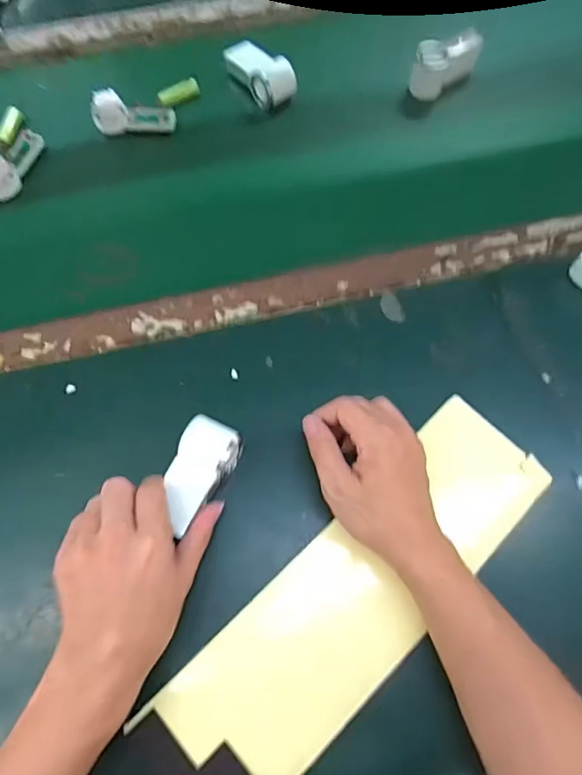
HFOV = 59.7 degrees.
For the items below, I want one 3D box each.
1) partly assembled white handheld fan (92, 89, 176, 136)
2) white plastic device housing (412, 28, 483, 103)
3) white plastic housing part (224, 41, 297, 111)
[{"bbox_3d":[-0.183,-0.316,0.592,0.092,0.028,0.036,3,67,-13],"label":"partly assembled white handheld fan"},{"bbox_3d":[0.188,-0.387,0.611,0.085,0.066,0.030,-29,71,-11],"label":"white plastic device housing"},{"bbox_3d":[-0.040,-0.379,0.612,0.049,0.036,0.097,-40,73,-15],"label":"white plastic housing part"}]

